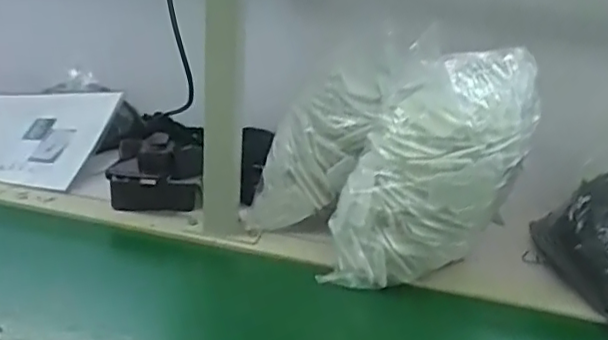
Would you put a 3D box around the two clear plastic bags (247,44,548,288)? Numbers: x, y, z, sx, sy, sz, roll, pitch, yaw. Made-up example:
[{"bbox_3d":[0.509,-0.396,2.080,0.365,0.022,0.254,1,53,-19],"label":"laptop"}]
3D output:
[{"bbox_3d":[0.093,-0.013,0.769,0.332,0.264,0.172,11,24,14],"label":"two clear plastic bags"}]

